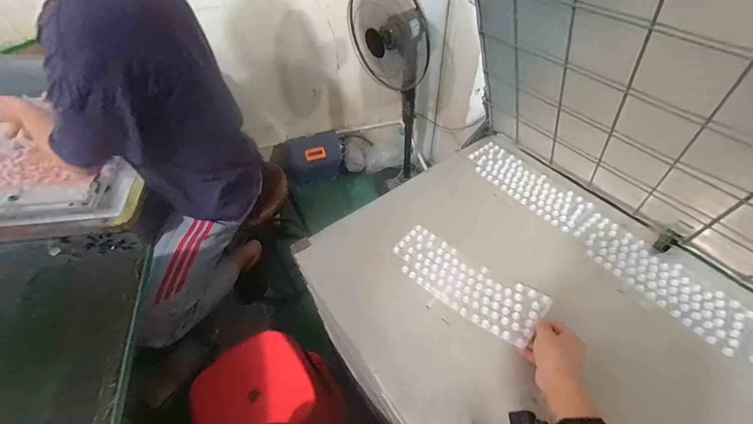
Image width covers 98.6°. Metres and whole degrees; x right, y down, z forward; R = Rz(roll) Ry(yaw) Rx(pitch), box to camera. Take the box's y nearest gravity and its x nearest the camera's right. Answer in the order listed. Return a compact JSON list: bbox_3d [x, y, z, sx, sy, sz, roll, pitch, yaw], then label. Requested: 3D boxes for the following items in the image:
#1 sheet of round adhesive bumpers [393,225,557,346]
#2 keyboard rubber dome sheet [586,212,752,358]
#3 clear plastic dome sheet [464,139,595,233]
[{"bbox_3d":[0.163,0.130,0.619,0.286,0.021,0.112,31,61,32],"label":"sheet of round adhesive bumpers"},{"bbox_3d":[0.546,0.124,0.636,0.120,0.014,0.294,-31,56,-20],"label":"keyboard rubber dome sheet"},{"bbox_3d":[0.365,-0.075,0.806,0.117,0.013,0.299,-33,57,-22],"label":"clear plastic dome sheet"}]

